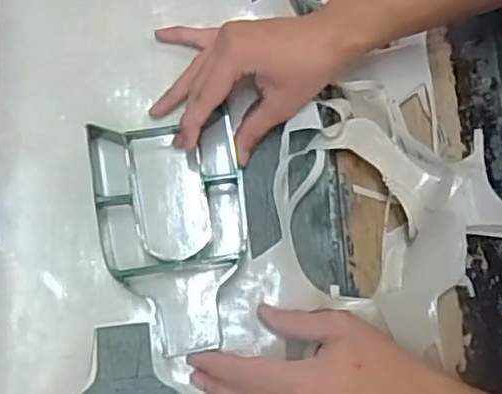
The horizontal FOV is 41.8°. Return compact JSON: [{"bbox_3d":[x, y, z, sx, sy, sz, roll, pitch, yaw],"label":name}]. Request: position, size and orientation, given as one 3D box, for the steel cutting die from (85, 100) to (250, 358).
[{"bbox_3d":[-0.060,0.025,0.503,0.114,0.033,0.183,-7,77,-3],"label":"steel cutting die"}]

